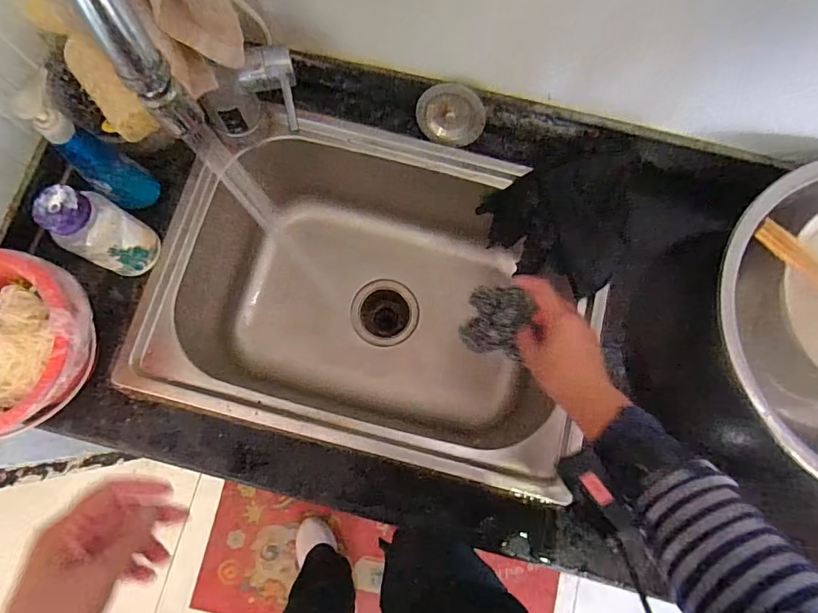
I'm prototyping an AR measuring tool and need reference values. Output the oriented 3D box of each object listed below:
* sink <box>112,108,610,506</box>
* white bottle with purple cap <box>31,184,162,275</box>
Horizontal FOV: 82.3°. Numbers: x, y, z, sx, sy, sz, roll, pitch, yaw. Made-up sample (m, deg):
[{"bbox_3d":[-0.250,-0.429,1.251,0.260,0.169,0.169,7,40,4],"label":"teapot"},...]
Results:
[{"bbox_3d":[-0.038,-0.006,0.682,0.503,0.252,0.390,15,79,3],"label":"sink"},{"bbox_3d":[-0.328,-0.079,0.503,0.059,0.114,0.063,0,78,0],"label":"white bottle with purple cap"}]

